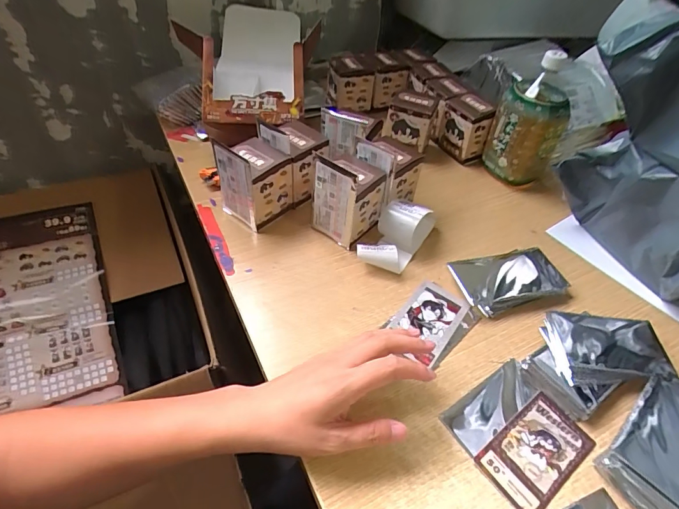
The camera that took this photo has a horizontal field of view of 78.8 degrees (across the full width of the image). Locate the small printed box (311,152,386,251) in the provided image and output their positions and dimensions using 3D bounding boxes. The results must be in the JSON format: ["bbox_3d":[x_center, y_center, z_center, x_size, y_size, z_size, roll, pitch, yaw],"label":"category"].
[{"bbox_3d":[0.010,-0.080,0.552,0.078,0.114,0.073,36,52,27],"label":"small printed box"}]

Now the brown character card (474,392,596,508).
[{"bbox_3d":[0.186,0.186,0.390,0.111,0.004,0.064,-27,57,-27],"label":"brown character card"}]

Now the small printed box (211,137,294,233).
[{"bbox_3d":[-0.115,-0.100,0.564,0.077,0.113,0.073,37,53,27],"label":"small printed box"}]

